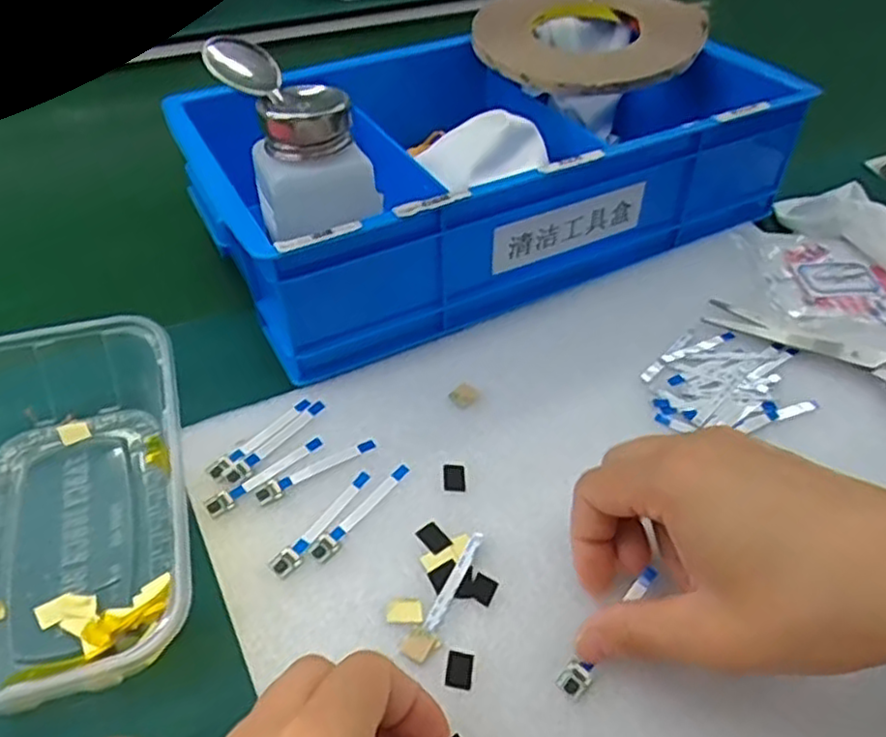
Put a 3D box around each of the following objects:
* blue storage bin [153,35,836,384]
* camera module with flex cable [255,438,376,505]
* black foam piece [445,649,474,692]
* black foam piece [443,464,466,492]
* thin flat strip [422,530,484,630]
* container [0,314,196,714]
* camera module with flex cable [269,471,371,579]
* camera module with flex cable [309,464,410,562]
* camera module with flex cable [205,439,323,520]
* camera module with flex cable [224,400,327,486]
[{"bbox_3d":[0.027,-0.140,0.441,0.348,0.082,0.202,-20,52,-20],"label":"blue storage bin"},{"bbox_3d":[-0.059,0.047,0.329,0.059,0.004,0.009,-24,54,-22],"label":"camera module with flex cable"},{"bbox_3d":[0.007,0.115,0.269,0.010,0.004,0.014,8,48,4],"label":"black foam piece"},{"bbox_3d":[0.005,0.051,0.327,0.010,0.004,0.015,0,48,-3],"label":"black foam piece"},{"bbox_3d":[0.006,0.088,0.293,0.006,0.004,0.047,24,51,17],"label":"thin flat strip"},{"bbox_3d":[-0.167,0.059,0.298,0.116,0.053,0.169,-13,50,-14],"label":"container"},{"bbox_3d":[-0.052,0.068,0.311,0.010,0.004,0.060,31,54,22],"label":"camera module with flex cable"},{"bbox_3d":[-0.035,0.064,0.315,0.010,0.004,0.059,34,55,25],"label":"camera module with flex cable"},{"bbox_3d":[-0.081,0.049,0.325,0.059,0.004,0.009,-30,56,-26],"label":"camera module with flex cable"},{"bbox_3d":[-0.080,0.034,0.338,0.009,0.004,0.059,32,54,23],"label":"camera module with flex cable"}]

